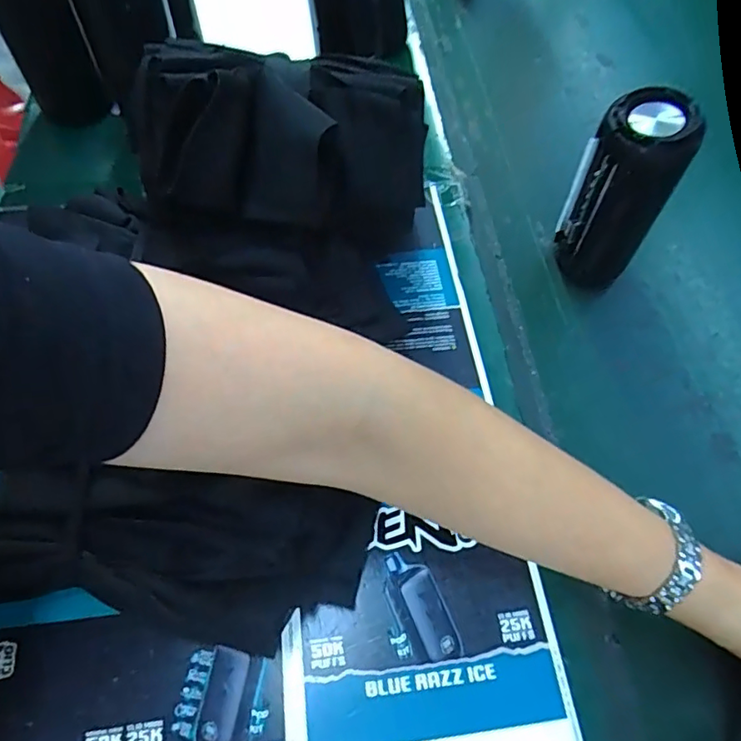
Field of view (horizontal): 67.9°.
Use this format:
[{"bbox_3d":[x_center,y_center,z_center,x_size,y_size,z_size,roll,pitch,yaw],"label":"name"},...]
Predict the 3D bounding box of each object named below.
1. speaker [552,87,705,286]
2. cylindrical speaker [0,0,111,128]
[{"bbox_3d":[0.182,-0.123,0.410,0.053,0.147,0.060,-20,64,-13],"label":"speaker"},{"bbox_3d":[-0.267,-0.271,0.453,0.059,0.151,0.064,1,61,-2],"label":"cylindrical speaker"}]

